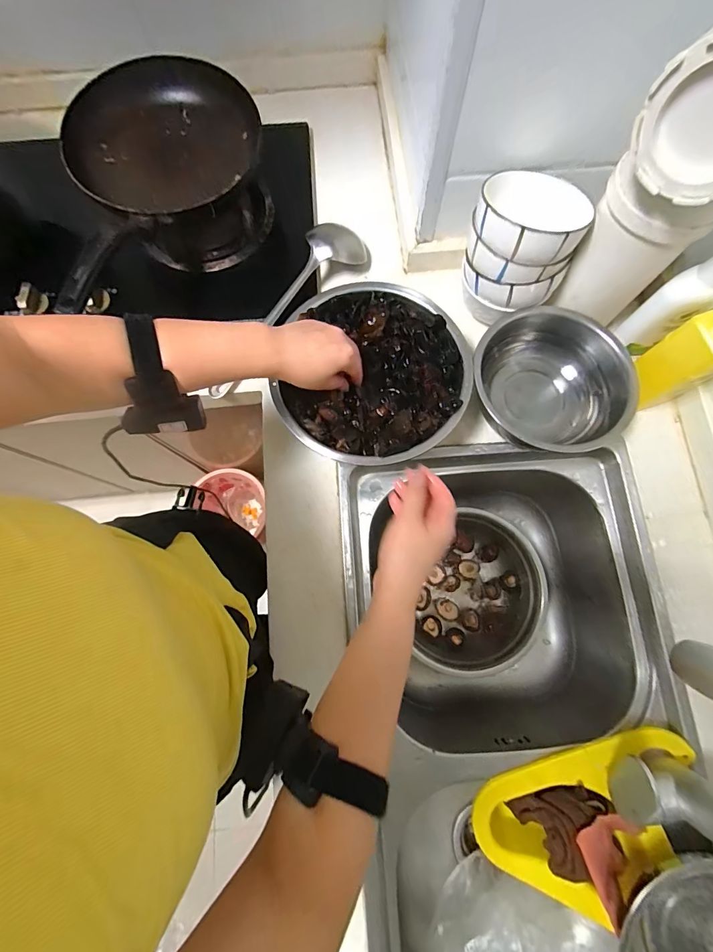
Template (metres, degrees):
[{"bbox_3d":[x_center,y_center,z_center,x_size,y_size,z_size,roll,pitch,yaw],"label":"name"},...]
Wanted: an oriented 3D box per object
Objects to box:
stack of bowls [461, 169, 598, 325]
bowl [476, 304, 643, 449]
[{"bbox_3d":[0.206,-0.287,0.483,0.122,0.131,0.119,29,79,8],"label":"stack of bowls"},{"bbox_3d":[0.242,-0.116,0.505,0.166,0.095,0.191,-18,77,-3],"label":"bowl"}]

